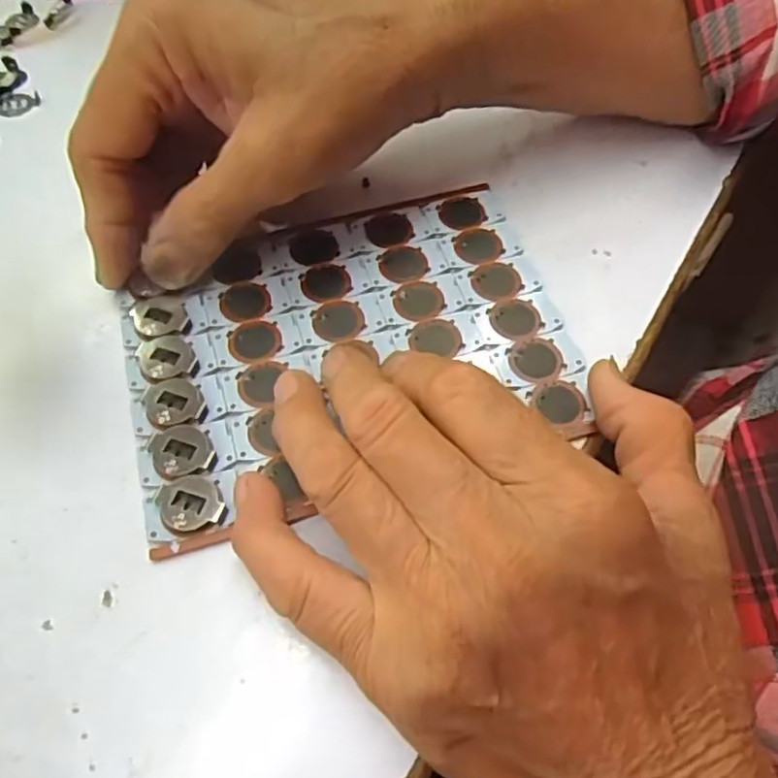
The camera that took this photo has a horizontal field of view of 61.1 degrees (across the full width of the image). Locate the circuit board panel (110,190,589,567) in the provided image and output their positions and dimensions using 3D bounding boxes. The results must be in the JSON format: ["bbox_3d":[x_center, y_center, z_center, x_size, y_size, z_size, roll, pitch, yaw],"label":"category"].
[{"bbox_3d":[-0.016,-0.019,0.230,0.147,0.006,0.115,-16,61,-8],"label":"circuit board panel"}]

